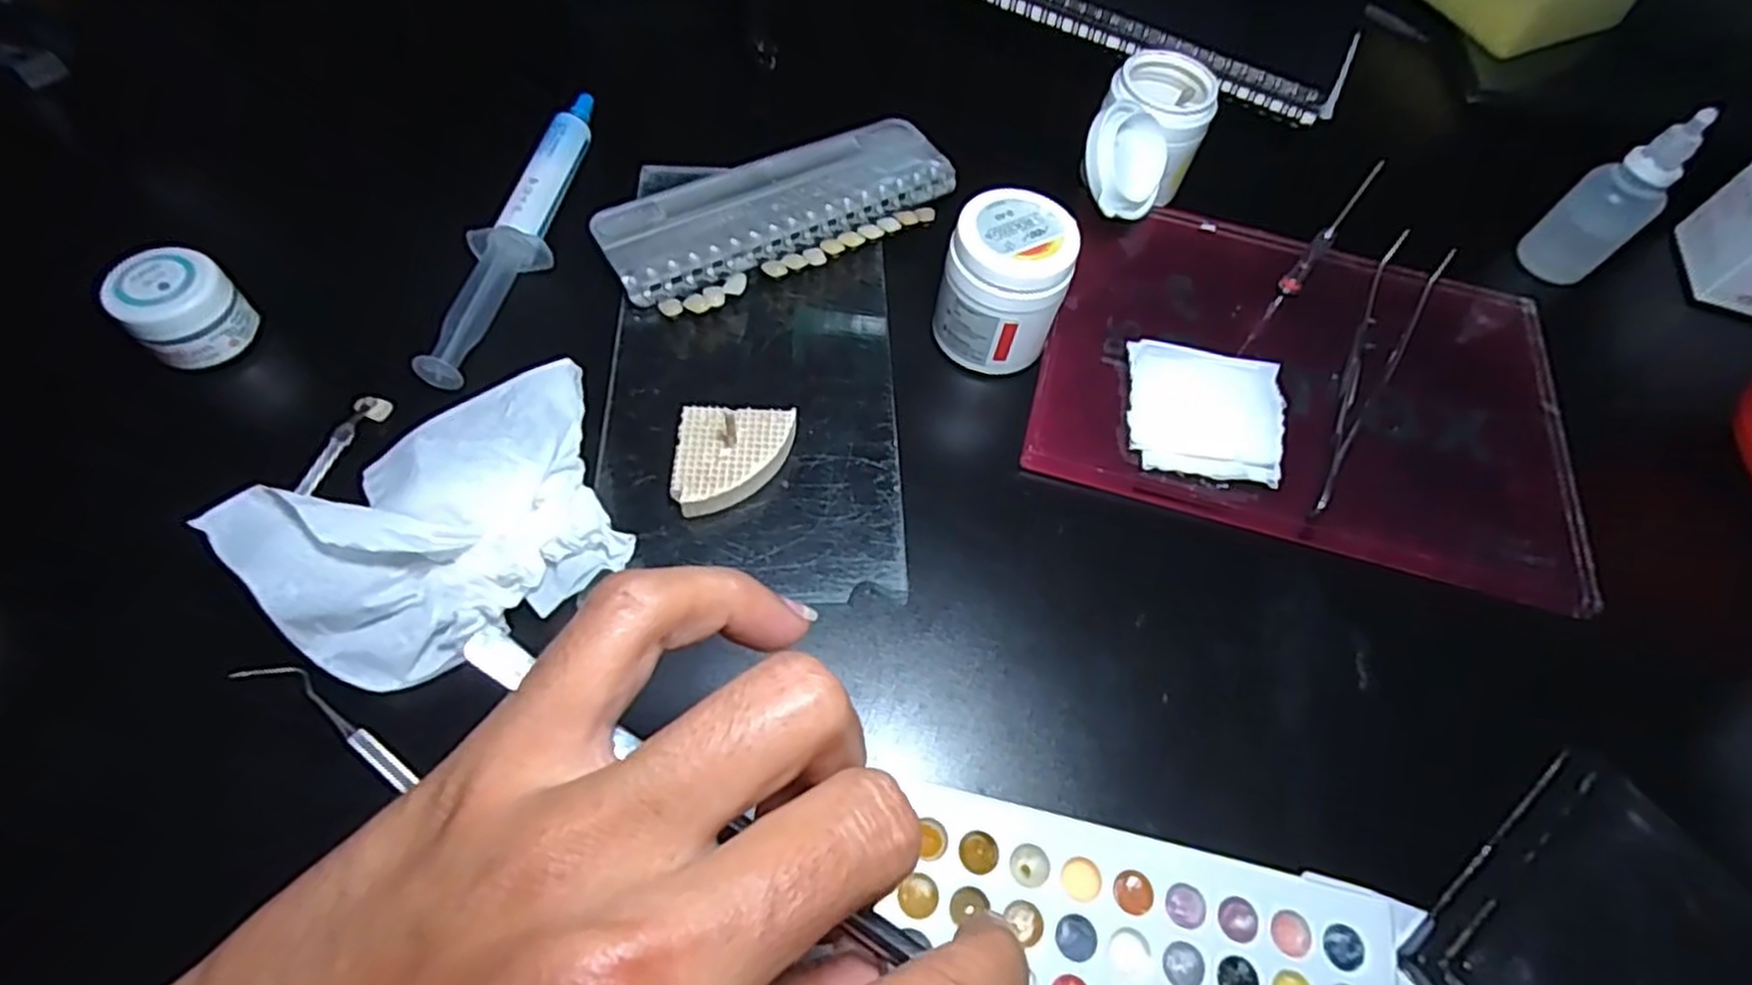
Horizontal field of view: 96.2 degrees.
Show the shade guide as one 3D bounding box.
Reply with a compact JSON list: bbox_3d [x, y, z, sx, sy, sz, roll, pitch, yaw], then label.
[{"bbox_3d":[-0.036,-0.115,0.320,0.146,0.010,0.063,-29,67,-18],"label":"shade guide"}]

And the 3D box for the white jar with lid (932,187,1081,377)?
[{"bbox_3d":[0.047,-0.075,0.286,0.042,0.049,0.041,2,61,-3],"label":"white jar with lid"}]

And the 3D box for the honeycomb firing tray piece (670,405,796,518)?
[{"bbox_3d":[-0.047,-0.011,0.259,0.037,0.010,0.038,3,61,-2],"label":"honeycomb firing tray piece"}]

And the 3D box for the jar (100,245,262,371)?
[{"bbox_3d":[-0.230,-0.062,0.262,0.031,0.028,0.028,-39,70,-22],"label":"jar"}]

